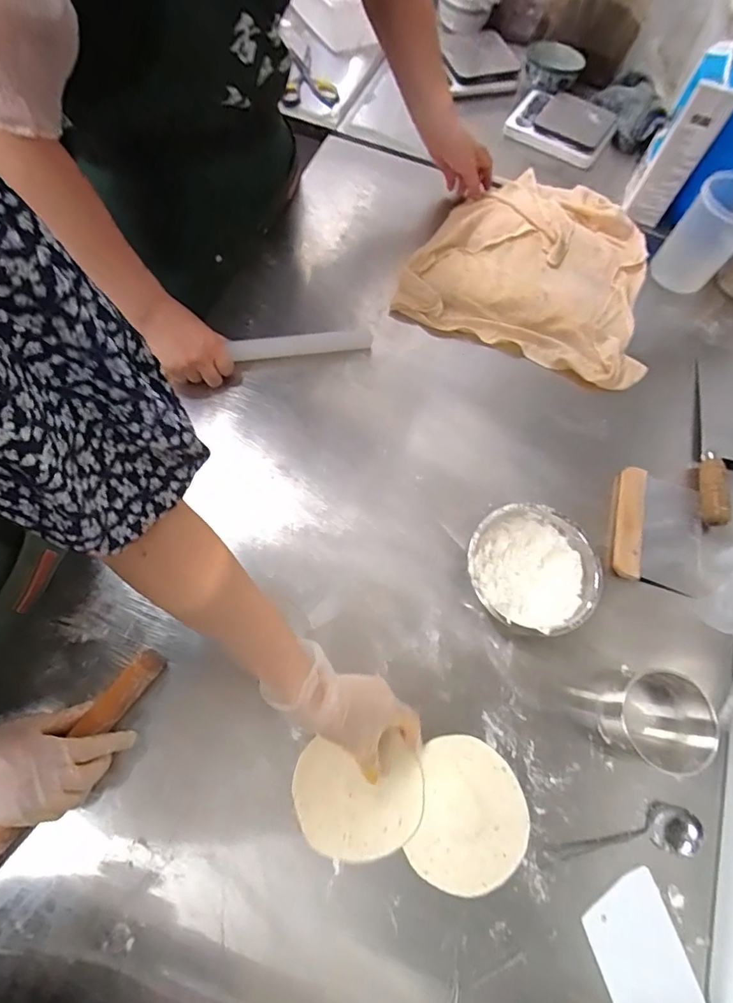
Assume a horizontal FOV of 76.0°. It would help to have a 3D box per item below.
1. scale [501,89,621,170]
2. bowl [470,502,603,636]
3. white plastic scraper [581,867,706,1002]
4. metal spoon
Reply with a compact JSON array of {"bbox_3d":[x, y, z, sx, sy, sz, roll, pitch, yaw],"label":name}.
[{"bbox_3d":[0.370,-0.712,0.881,0.179,0.028,0.155,32,70,10],"label":"scale"},{"bbox_3d":[0.188,0.082,0.553,0.139,0.056,0.146,1,68,-2],"label":"bowl"},{"bbox_3d":[0.260,0.430,0.446,0.084,0.007,0.115,-17,71,-9],"label":"white plastic scraper"},{"bbox_3d":[0.257,0.334,0.471,0.150,0.024,0.040,-1,68,-3],"label":"metal spoon"}]

